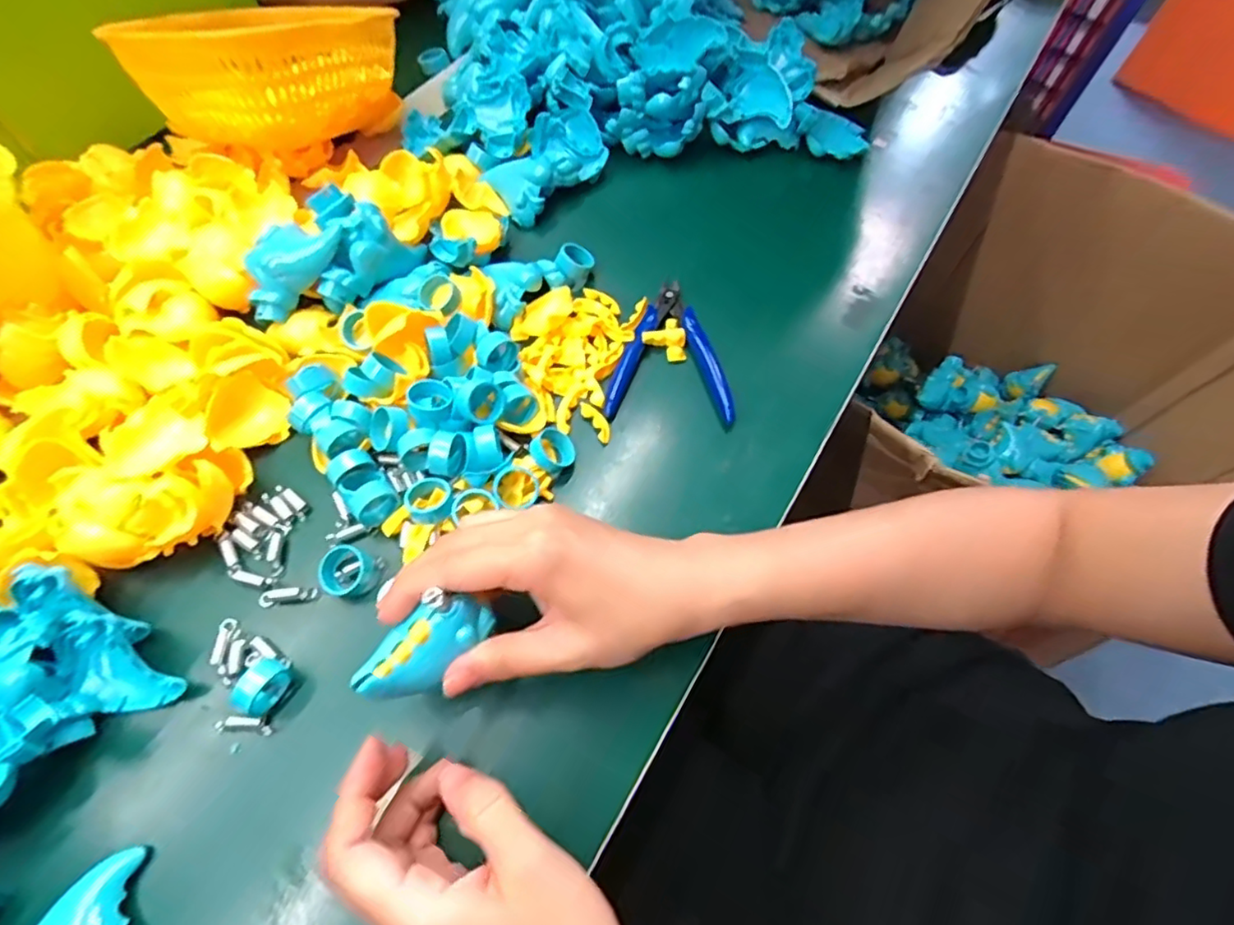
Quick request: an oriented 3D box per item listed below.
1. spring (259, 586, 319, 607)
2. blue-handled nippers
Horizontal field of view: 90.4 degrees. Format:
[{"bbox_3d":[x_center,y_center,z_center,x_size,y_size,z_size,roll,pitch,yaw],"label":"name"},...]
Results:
[{"bbox_3d":[-0.174,0.070,0.324,0.027,0.004,0.008,-6,61,-20],"label":"spring"},{"bbox_3d":[0.031,-0.073,0.403,0.078,0.014,0.101,-1,62,-2],"label":"blue-handled nippers"}]

